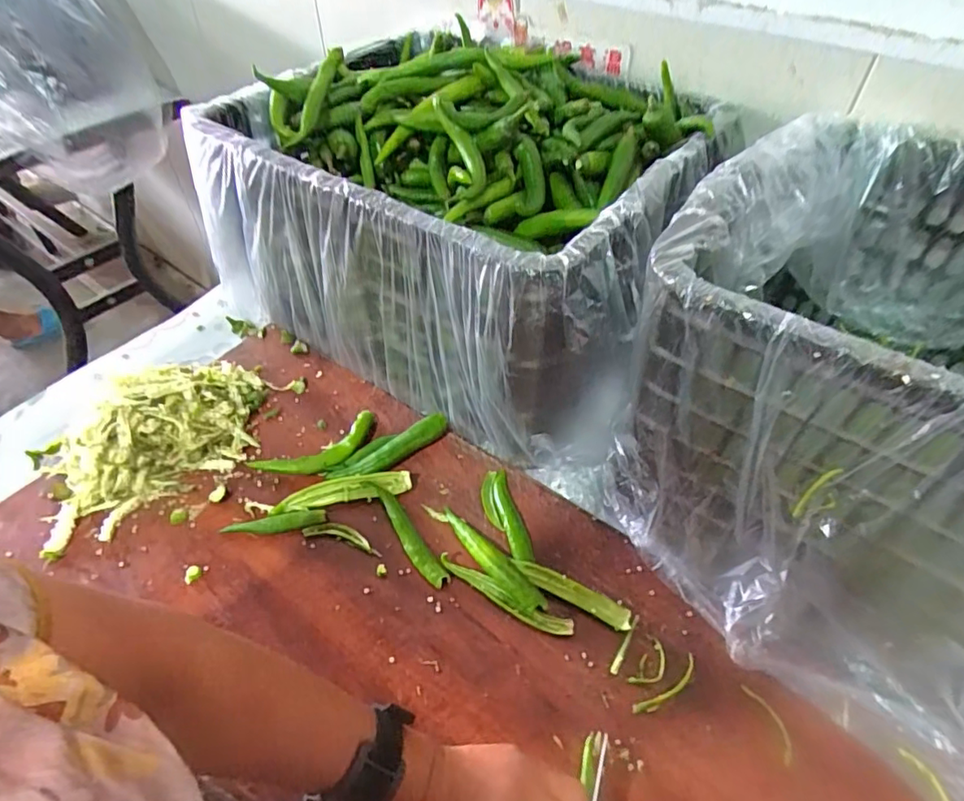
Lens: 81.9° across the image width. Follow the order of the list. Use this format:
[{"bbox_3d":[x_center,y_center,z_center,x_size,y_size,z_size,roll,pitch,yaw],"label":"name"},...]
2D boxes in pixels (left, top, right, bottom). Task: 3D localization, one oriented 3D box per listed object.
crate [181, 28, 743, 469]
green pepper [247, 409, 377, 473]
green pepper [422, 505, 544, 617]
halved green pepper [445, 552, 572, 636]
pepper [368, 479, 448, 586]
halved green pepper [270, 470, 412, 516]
[{"bbox_3d":[-0.002,-0.189,0.622,0.480,0.271,0.360,29,54,24],"label":"crate"},{"bbox_3d":[-0.172,0.054,0.588,0.133,0.021,0.045,-27,54,-19],"label":"green pepper"},{"bbox_3d":[0.000,0.142,0.517,0.024,0.016,0.145,-37,58,-25],"label":"green pepper"},{"bbox_3d":[0.019,0.175,0.495,0.130,0.010,0.020,21,54,19],"label":"halved green pepper"},{"bbox_3d":[-0.071,0.126,0.529,0.020,0.011,0.121,-29,55,-20],"label":"pepper"},{"bbox_3d":[-0.140,0.091,0.561,0.134,0.013,0.026,-12,51,-7],"label":"halved green pepper"}]

